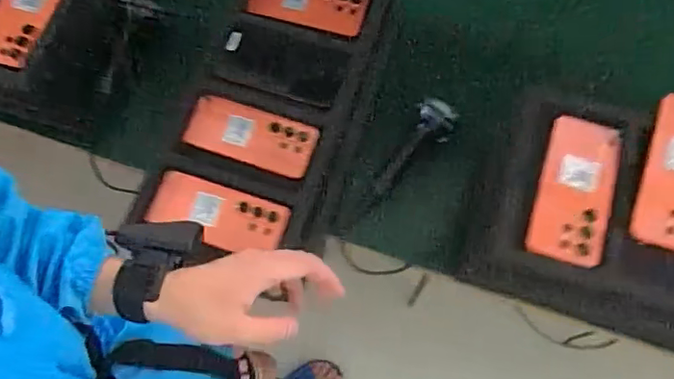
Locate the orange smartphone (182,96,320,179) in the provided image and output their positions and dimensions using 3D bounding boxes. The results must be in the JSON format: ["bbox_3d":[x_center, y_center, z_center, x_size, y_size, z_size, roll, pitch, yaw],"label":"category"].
[{"bbox_3d":[-0.116,-0.073,0.758,0.168,0.014,0.079,16,71,6],"label":"orange smartphone"}]

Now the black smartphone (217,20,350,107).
[{"bbox_3d":[-0.076,-0.179,0.808,0.175,0.007,0.094,15,80,0],"label":"black smartphone"}]

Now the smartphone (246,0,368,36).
[{"bbox_3d":[-0.044,-0.277,0.835,0.171,0.015,0.077,14,71,5],"label":"smartphone"}]

